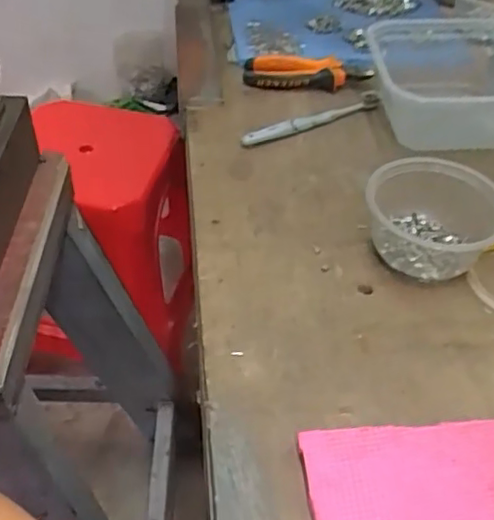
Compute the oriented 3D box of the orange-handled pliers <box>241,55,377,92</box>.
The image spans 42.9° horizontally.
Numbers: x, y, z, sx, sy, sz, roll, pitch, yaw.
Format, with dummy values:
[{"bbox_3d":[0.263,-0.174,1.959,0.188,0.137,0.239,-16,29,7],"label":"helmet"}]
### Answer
[{"bbox_3d":[0.071,-0.221,0.743,0.148,0.026,0.045,7,45,3],"label":"orange-handled pliers"}]

